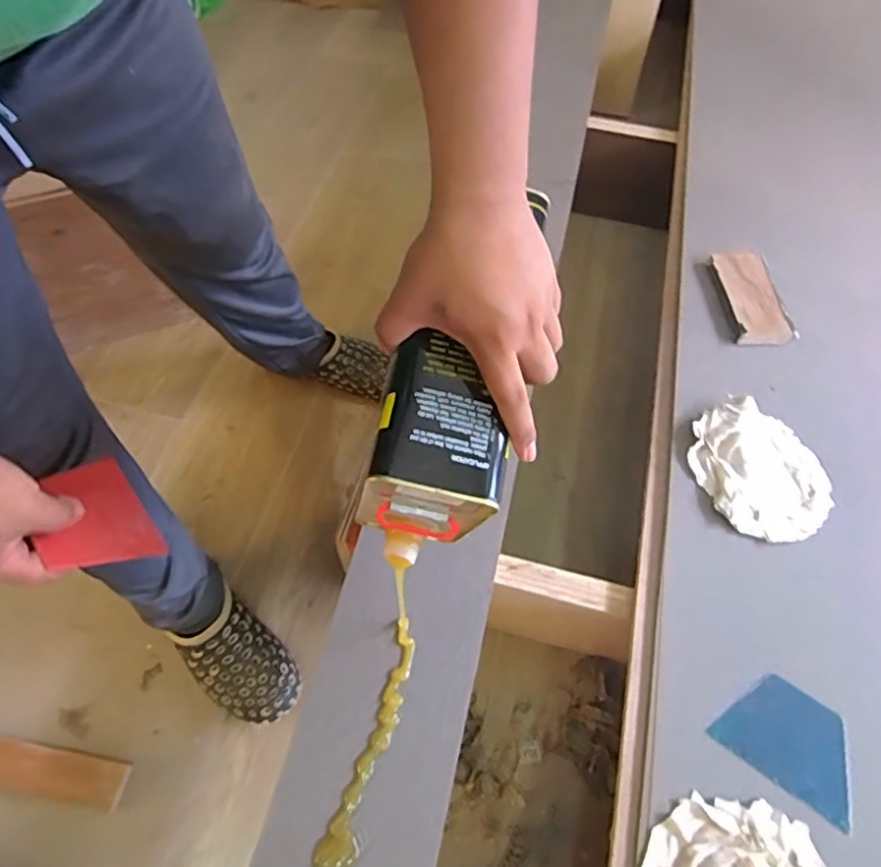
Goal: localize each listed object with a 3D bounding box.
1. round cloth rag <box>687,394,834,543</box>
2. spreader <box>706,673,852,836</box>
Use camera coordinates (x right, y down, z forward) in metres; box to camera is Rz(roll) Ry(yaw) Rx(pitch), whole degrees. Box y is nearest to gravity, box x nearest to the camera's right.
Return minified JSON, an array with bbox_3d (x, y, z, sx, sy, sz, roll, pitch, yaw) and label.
[{"bbox_3d":[0.403,0.040,0.771,0.154,0.037,0.183,-20,61,-13],"label":"round cloth rag"},{"bbox_3d":[0.360,0.312,0.629,0.135,0.005,0.098,33,63,18],"label":"spreader"}]

